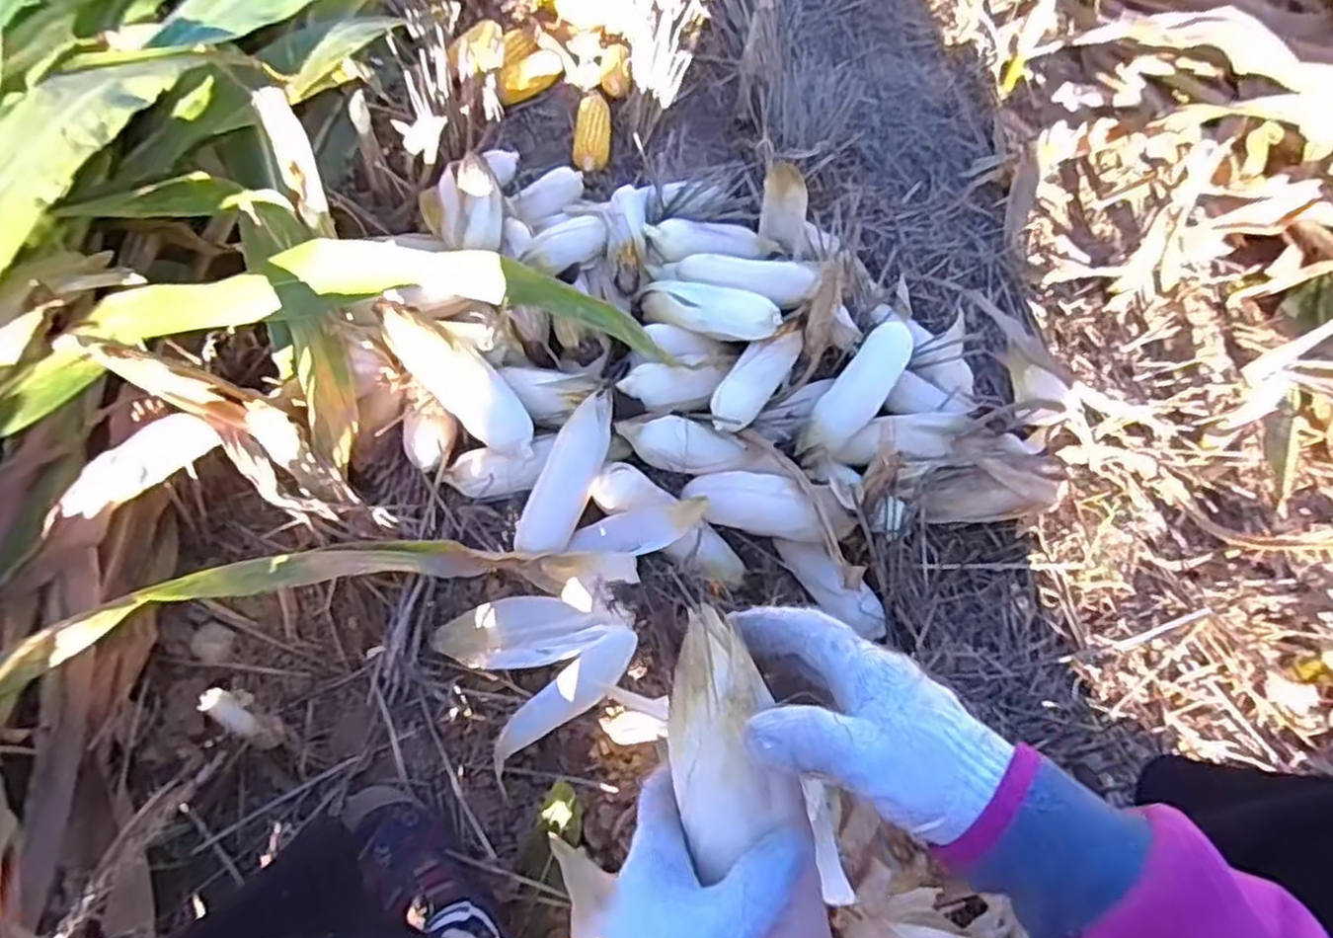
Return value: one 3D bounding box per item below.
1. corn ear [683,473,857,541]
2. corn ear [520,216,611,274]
[{"bbox_3d":[0.113,0.037,0.877,0.200,0.053,0.064,11,56,28],"label":"corn ear"},{"bbox_3d":[-0.139,-0.293,1.011,0.060,0.047,0.162,32,42,14],"label":"corn ear"}]

